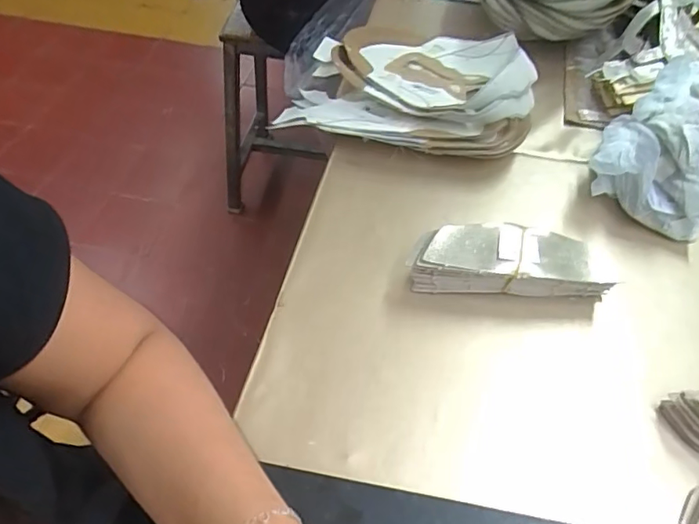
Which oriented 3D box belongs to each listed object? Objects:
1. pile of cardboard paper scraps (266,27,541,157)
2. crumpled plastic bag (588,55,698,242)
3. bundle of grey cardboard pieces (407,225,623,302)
[{"bbox_3d":[0.067,-0.222,0.650,0.295,0.087,0.239,11,54,6],"label":"pile of cardboard paper scraps"},{"bbox_3d":[0.330,-0.122,0.548,0.121,0.099,0.175,29,57,18],"label":"crumpled plastic bag"},{"bbox_3d":[0.142,-0.002,0.472,0.174,0.057,0.053,6,53,2],"label":"bundle of grey cardboard pieces"}]

